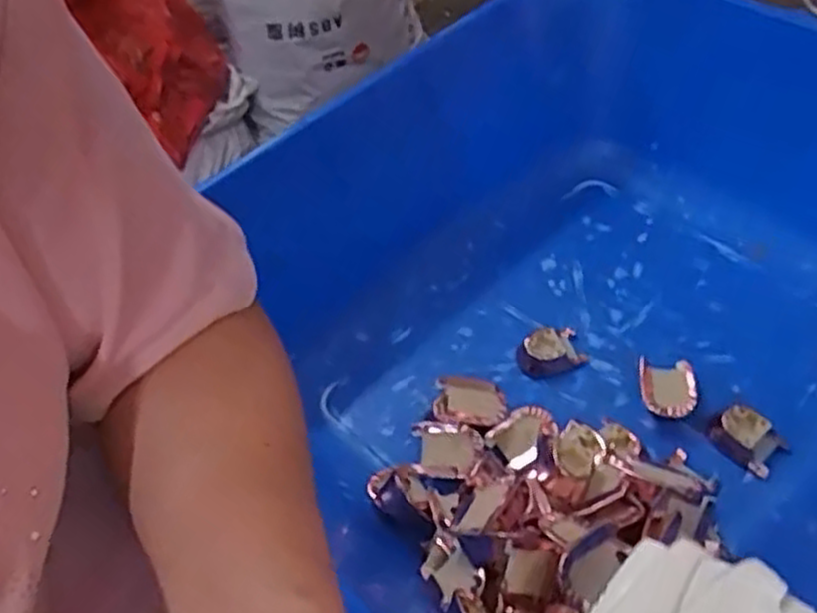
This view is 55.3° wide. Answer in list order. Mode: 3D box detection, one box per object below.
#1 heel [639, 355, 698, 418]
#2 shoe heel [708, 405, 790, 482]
[{"bbox_3d":[0.203,0.067,0.613,0.043,0.025,0.048,-1,51,3],"label":"heel"},{"bbox_3d":[0.255,0.099,0.582,0.037,0.020,0.047,-36,57,-23],"label":"shoe heel"}]

